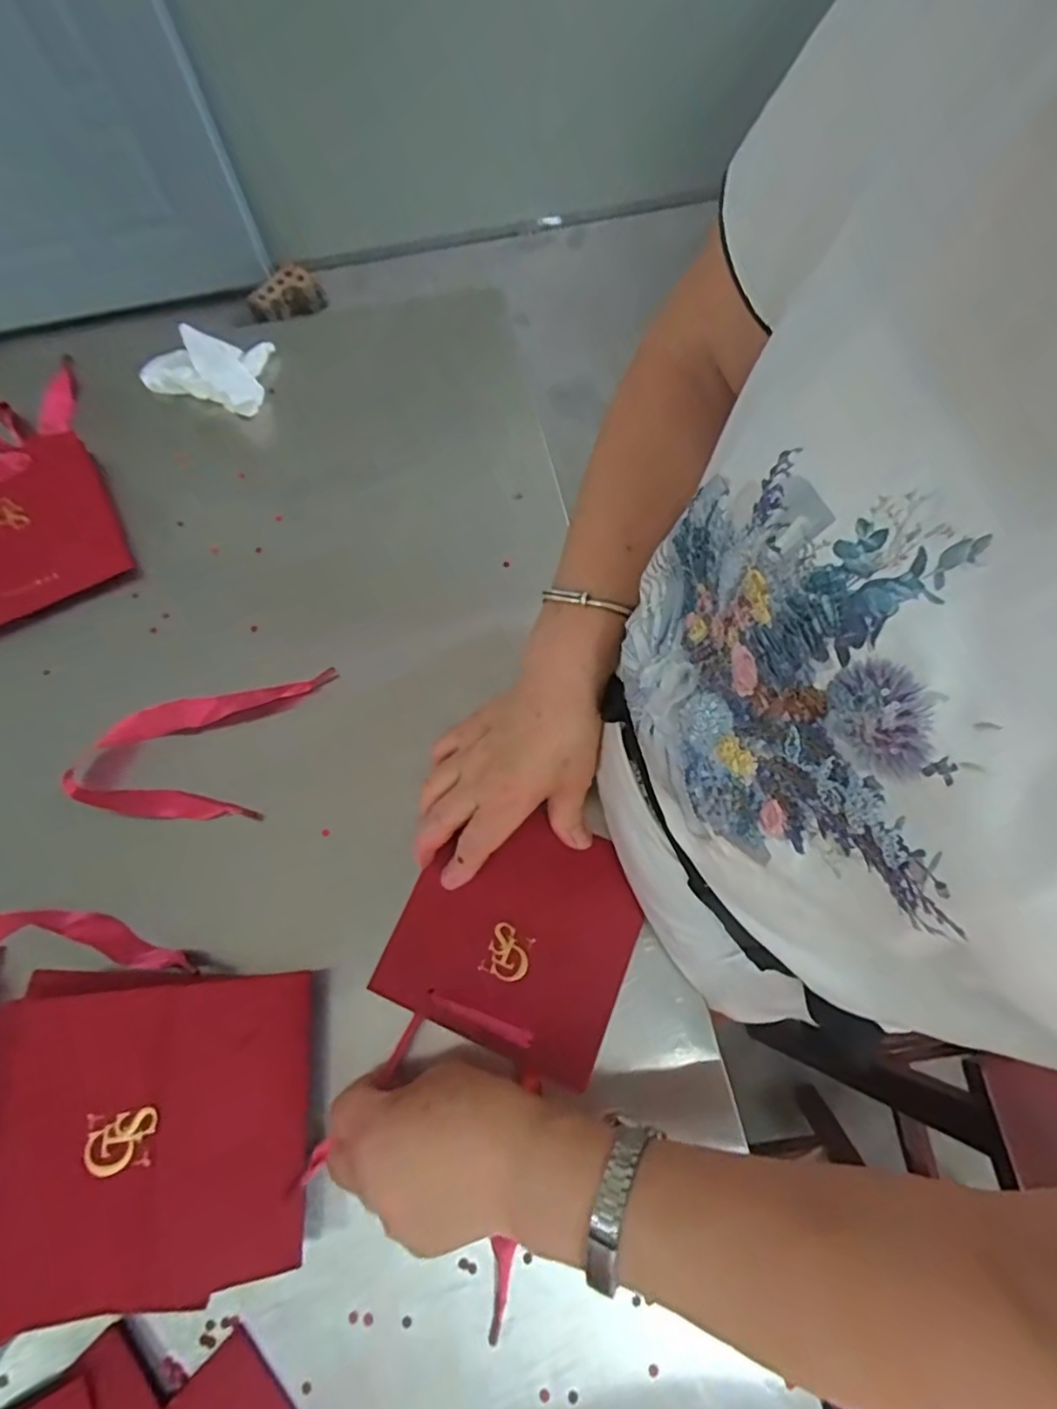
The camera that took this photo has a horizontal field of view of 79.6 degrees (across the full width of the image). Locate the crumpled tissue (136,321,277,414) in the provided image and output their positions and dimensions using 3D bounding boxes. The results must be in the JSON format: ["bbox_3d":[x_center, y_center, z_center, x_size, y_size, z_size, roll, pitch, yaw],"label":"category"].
[{"bbox_3d":[-0.281,-0.285,0.545,0.104,0.033,0.072,2,70,1],"label":"crumpled tissue"}]

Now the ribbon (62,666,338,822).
[{"bbox_3d":[-0.220,0.037,0.435,0.178,0.026,0.089,-13,70,-4],"label":"ribbon"}]

